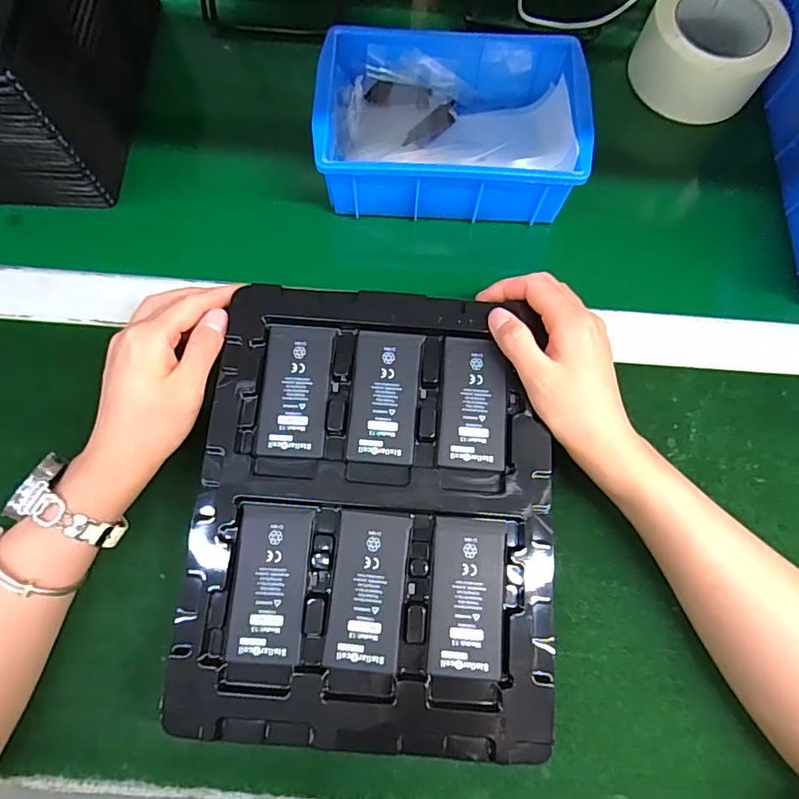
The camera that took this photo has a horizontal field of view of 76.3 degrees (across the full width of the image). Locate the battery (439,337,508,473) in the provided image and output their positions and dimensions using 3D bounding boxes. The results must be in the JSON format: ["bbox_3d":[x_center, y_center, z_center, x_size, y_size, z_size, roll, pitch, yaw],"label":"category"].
[{"bbox_3d":[0.049,0.002,0.333,0.042,0.004,0.087,4,75,0],"label":"battery"}]

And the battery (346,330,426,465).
[{"bbox_3d":[-0.009,-0.003,0.333,0.043,0.004,0.087,4,75,0],"label":"battery"}]

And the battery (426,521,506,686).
[{"bbox_3d":[0.041,0.116,0.301,0.043,0.004,0.088,4,75,1],"label":"battery"}]

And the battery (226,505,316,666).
[{"bbox_3d":[-0.077,0.109,0.303,0.044,0.004,0.087,4,75,0],"label":"battery"}]

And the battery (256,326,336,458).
[{"bbox_3d":[-0.068,-0.006,0.334,0.045,0.004,0.087,4,75,0],"label":"battery"}]

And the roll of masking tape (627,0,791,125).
[{"bbox_3d":[0.264,-0.304,0.441,0.107,0.055,0.107,0,75,-1],"label":"roll of masking tape"}]

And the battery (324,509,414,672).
[{"bbox_3d":[-0.018,0.113,0.301,0.043,0.004,0.087,6,75,1],"label":"battery"}]

